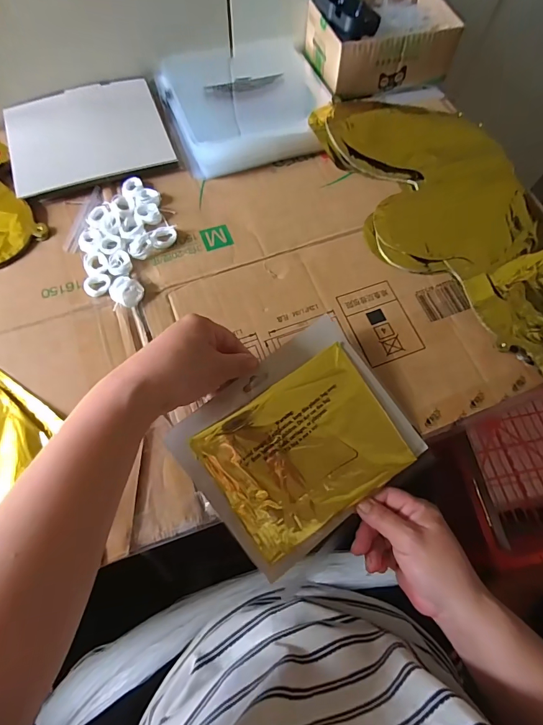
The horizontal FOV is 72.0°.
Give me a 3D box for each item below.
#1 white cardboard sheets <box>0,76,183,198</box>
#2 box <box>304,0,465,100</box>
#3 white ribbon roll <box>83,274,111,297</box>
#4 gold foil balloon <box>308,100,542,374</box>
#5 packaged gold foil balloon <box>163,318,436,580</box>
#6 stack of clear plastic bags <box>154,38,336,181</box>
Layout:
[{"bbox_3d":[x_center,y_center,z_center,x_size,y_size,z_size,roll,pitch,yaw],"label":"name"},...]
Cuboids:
[{"bbox_3d":[-0.244,-0.304,0.498,0.193,0.014,0.171,-20,68,-11],"label":"white cardboard sheets"},{"bbox_3d":[0.156,-0.468,0.542,0.188,0.064,0.140,-19,68,-10],"label":"box"},{"bbox_3d":[-0.190,-0.085,0.409,0.029,0.009,0.025,-6,66,-5],"label":"white ribbon roll"},{"bbox_3d":[0.224,-0.181,0.453,0.217,0.031,0.450,-18,68,-10],"label":"gold foil balloon"},{"bbox_3d":[0.028,0.074,0.346,0.190,0.012,0.161,-37,89,-11],"label":"packaged gold foil balloon"},{"bbox_3d":[-0.032,-0.375,0.527,0.229,0.030,0.246,-16,68,-9],"label":"stack of clear plastic bags"}]

